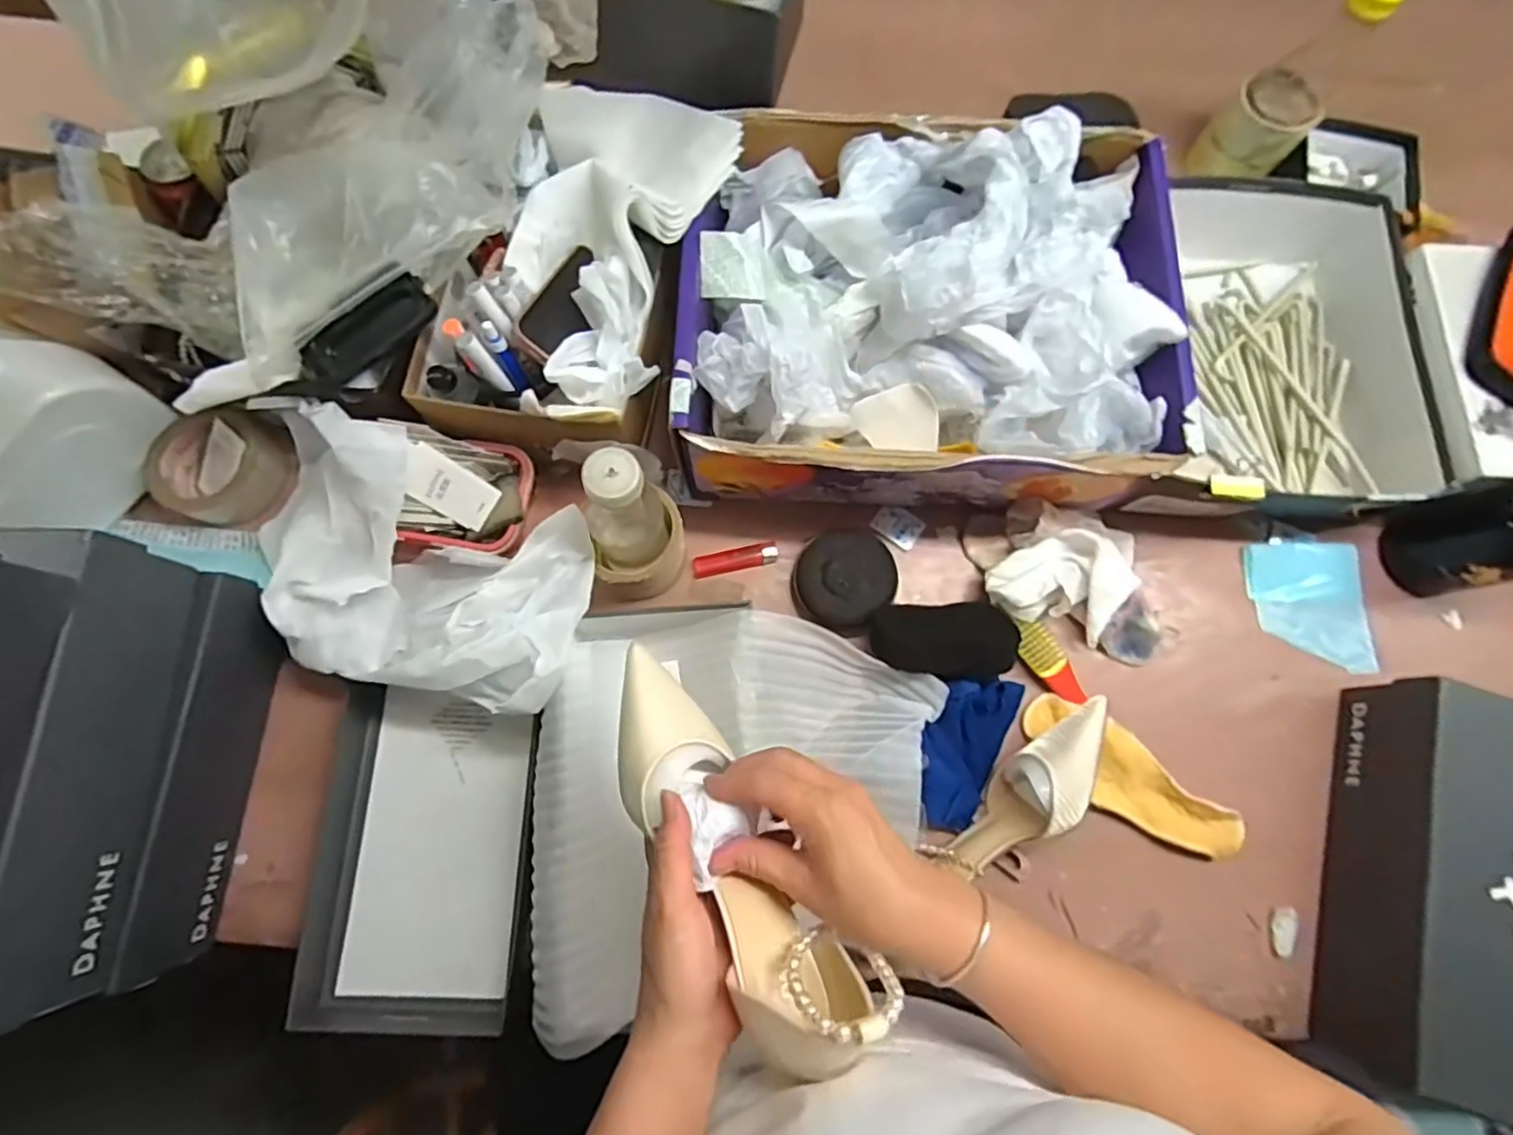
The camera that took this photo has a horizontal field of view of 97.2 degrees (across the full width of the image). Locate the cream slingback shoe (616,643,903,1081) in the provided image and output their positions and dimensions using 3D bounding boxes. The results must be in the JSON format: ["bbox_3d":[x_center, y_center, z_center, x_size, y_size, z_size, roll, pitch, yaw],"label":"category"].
[{"bbox_3d":[-0.019,0.147,0.372,0.069,0.073,0.231,-31,61,-8],"label":"cream slingback shoe"}]

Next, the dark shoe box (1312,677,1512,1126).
[{"bbox_3d":[0.571,0.260,0.525,0.178,0.108,0.293,19,77,3],"label":"dark shoe box"}]

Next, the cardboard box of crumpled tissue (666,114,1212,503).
[{"bbox_3d":[0.140,-0.221,0.587,0.399,0.150,0.320,2,76,-1],"label":"cardboard box of crumpled tissue"}]

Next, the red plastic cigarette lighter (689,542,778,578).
[{"bbox_3d":[-0.020,-0.007,0.634,0.081,0.012,0.020,-13,77,-4],"label":"red plastic cigarette lighter"}]

